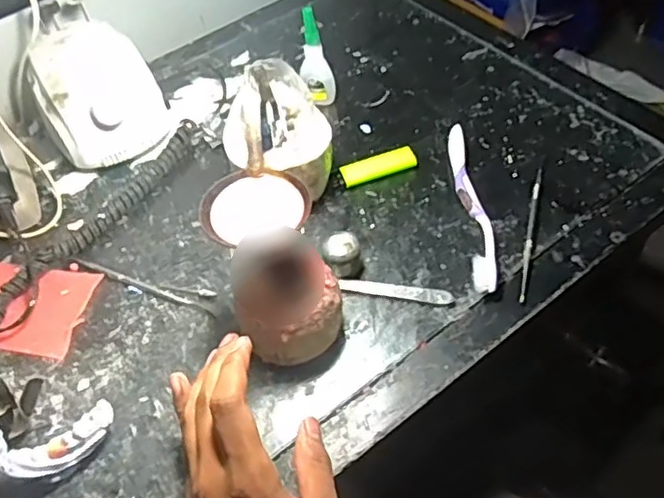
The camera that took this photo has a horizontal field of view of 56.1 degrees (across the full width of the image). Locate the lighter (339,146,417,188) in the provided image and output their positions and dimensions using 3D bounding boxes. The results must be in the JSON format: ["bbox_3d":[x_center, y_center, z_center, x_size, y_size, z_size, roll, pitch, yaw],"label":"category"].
[{"bbox_3d":[0.041,-0.073,0.560,0.067,0.014,0.020,-19,54,-10],"label":"lighter"}]

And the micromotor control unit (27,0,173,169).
[{"bbox_3d":[-0.230,-0.157,0.603,0.113,0.080,0.152,-27,56,-15],"label":"micromotor control unit"}]

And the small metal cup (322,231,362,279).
[{"bbox_3d":[0.008,0.007,0.492,0.029,0.031,0.026,-7,53,-1],"label":"small metal cup"}]

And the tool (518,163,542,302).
[{"bbox_3d":[0.163,-0.017,0.512,0.006,0.006,0.143,11,55,12],"label":"tool"}]

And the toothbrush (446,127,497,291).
[{"bbox_3d":[0.118,-0.039,0.526,0.021,0.014,0.180,-3,53,2],"label":"toothbrush"}]

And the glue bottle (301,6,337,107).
[{"bbox_3d":[-0.014,-0.180,0.596,0.030,0.097,0.021,-7,53,-1],"label":"glue bottle"}]

